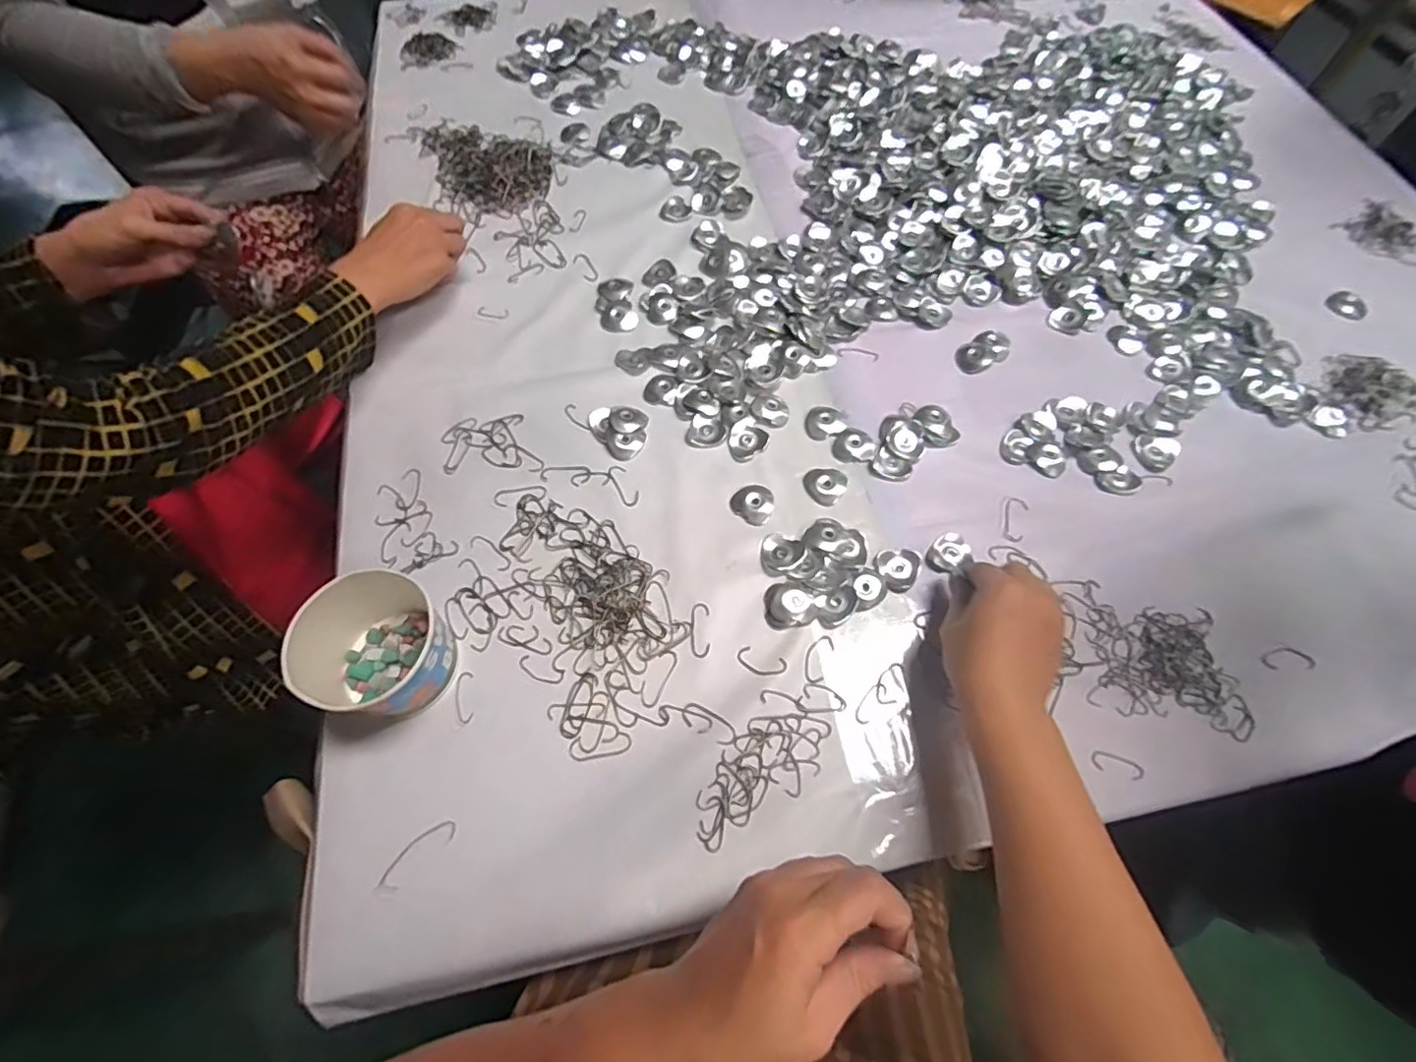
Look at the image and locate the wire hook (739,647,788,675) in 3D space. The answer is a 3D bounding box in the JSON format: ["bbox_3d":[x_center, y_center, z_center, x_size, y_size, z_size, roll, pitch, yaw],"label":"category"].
[{"bbox_3d":[0.041,0.100,0.462,0.038,0.004,0.018,18,65,9],"label":"wire hook"}]

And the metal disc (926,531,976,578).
[{"bbox_3d":[0.197,0.017,0.498,0.035,0.009,0.030,-25,66,-12],"label":"metal disc"}]

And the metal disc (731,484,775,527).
[{"bbox_3d":[0.040,-0.024,0.524,0.037,0.005,0.034,35,84,15],"label":"metal disc"}]

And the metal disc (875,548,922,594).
[{"bbox_3d":[0.158,0.029,0.495,0.035,0.006,0.035,0,63,0],"label":"metal disc"}]

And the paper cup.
[{"bbox_3d":[-0.233,0.083,0.430,0.093,0.076,0.092,0,63,0],"label":"paper cup"}]

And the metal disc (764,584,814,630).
[{"bbox_3d":[0.065,0.059,0.481,0.039,0.006,0.036,0,63,0],"label":"metal disc"}]

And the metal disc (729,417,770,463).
[{"bbox_3d":[0.035,-0.083,0.549,0.037,0.007,0.035,0,63,0],"label":"metal disc"}]

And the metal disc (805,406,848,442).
[{"bbox_3d":[0.109,-0.101,0.563,0.038,0.004,0.034,-16,64,-8],"label":"metal disc"}]

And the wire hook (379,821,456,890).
[{"bbox_3d":[-0.195,0.216,0.406,0.054,0.004,0.018,-40,70,-18],"label":"wire hook"}]

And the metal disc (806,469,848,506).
[{"bbox_3d":[0.103,-0.042,0.533,0.035,0.005,0.035,0,63,0],"label":"metal disc"}]

